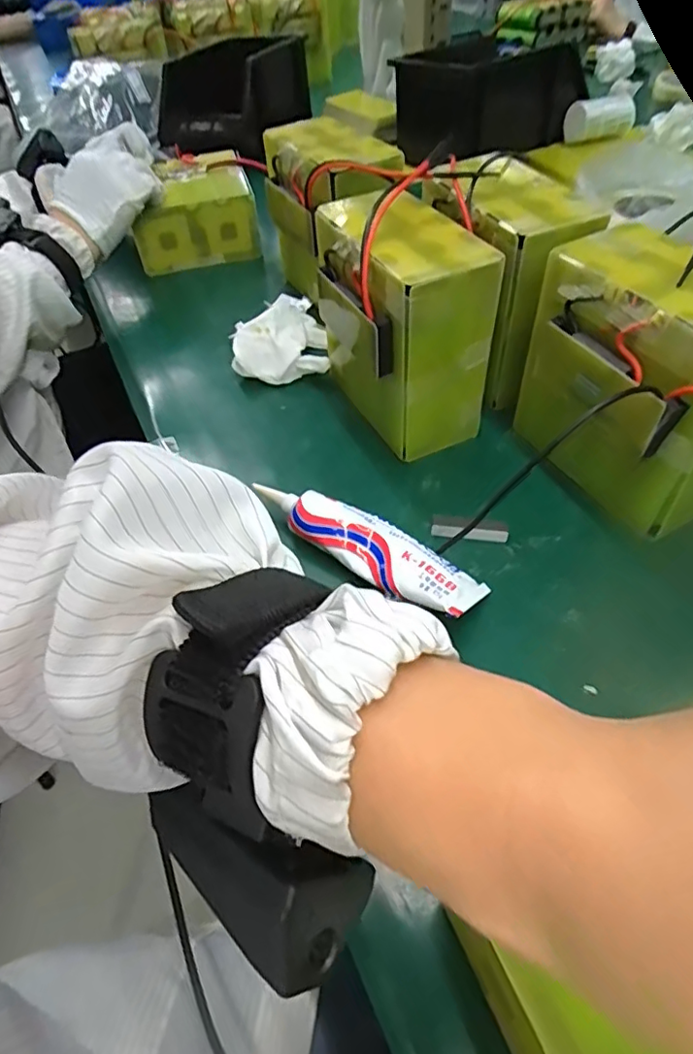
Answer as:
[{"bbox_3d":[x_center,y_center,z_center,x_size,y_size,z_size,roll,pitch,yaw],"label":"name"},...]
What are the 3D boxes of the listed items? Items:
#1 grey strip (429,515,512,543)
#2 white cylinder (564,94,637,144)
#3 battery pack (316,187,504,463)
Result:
[{"bbox_3d":[0.086,0.001,0.401,0.052,0.008,0.014,7,51,11],"label":"grey strip"},{"bbox_3d":[0.358,-0.577,0.808,0.085,0.044,0.040,-4,50,2],"label":"white cylinder"},{"bbox_3d":[0.042,-0.156,0.448,0.084,0.154,0.139,-21,51,-12],"label":"battery pack"}]

